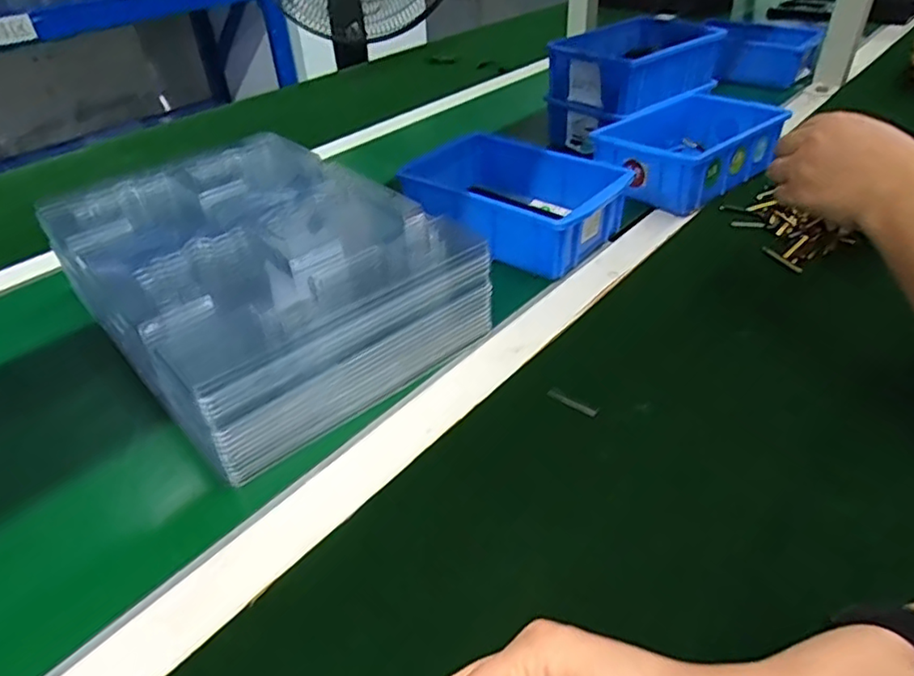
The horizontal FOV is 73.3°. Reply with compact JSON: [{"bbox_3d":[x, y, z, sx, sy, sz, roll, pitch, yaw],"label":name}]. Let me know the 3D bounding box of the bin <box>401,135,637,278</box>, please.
[{"bbox_3d":[0.056,-0.139,0.612,0.196,0.061,0.135,24,45,31],"label":"bin"}]

